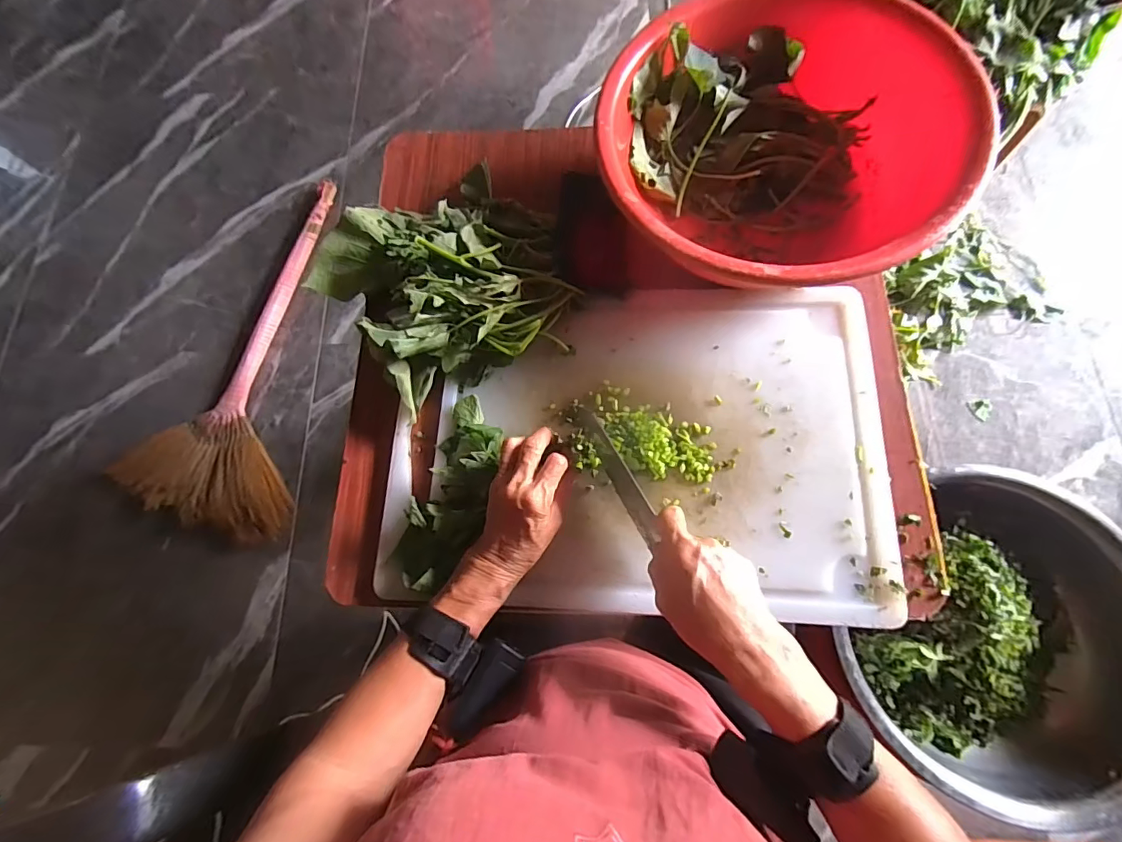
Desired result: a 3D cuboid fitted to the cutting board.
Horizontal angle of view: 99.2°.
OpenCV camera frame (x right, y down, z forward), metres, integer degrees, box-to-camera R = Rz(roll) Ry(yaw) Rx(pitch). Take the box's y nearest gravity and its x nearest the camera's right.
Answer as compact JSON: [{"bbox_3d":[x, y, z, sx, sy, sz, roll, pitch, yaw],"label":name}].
[{"bbox_3d":[0.069,0.019,0.477,0.470,0.021,0.319,1,74,5],"label":"cutting board"}]

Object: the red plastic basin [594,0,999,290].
[{"bbox_3d":[0.204,-0.267,0.485,0.321,0.126,0.332,-1,74,4],"label":"red plastic basin"}]

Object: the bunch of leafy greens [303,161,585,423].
[{"bbox_3d":[-0.125,-0.155,0.505,0.251,0.059,0.234,-25,73,-3],"label":"bunch of leafy greens"}]

